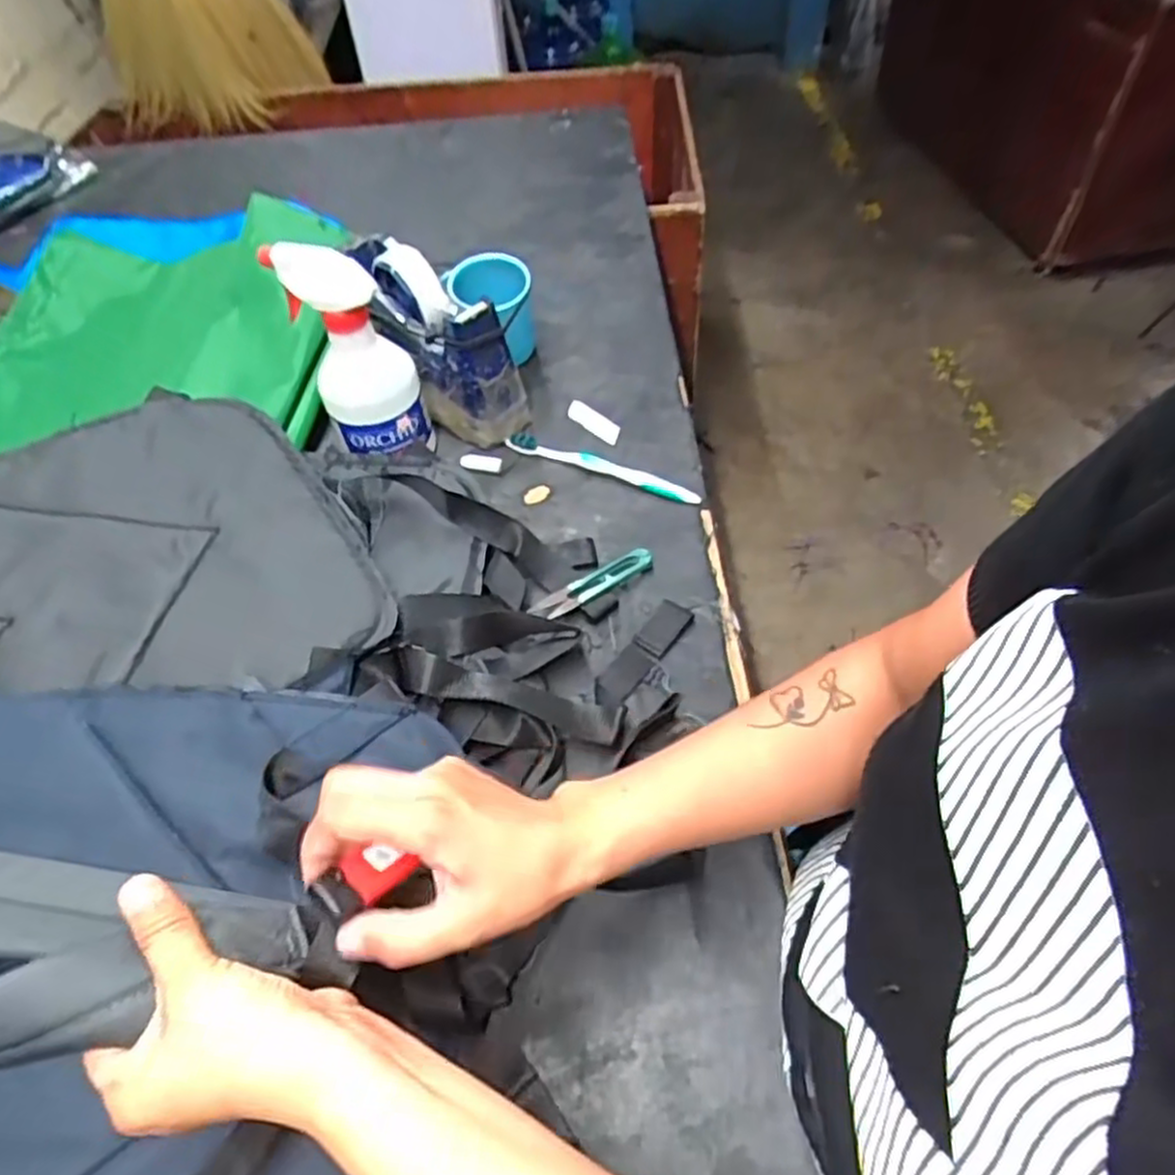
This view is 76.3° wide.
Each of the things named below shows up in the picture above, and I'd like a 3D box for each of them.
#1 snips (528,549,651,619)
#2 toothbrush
[{"bbox_3d":[0.006,-0.004,0.563,0.098,0.009,0.024,-30,57,-17],"label":"snips"},{"bbox_3d":[0.010,-0.105,0.637,0.180,0.019,0.015,20,57,18],"label":"toothbrush"}]

